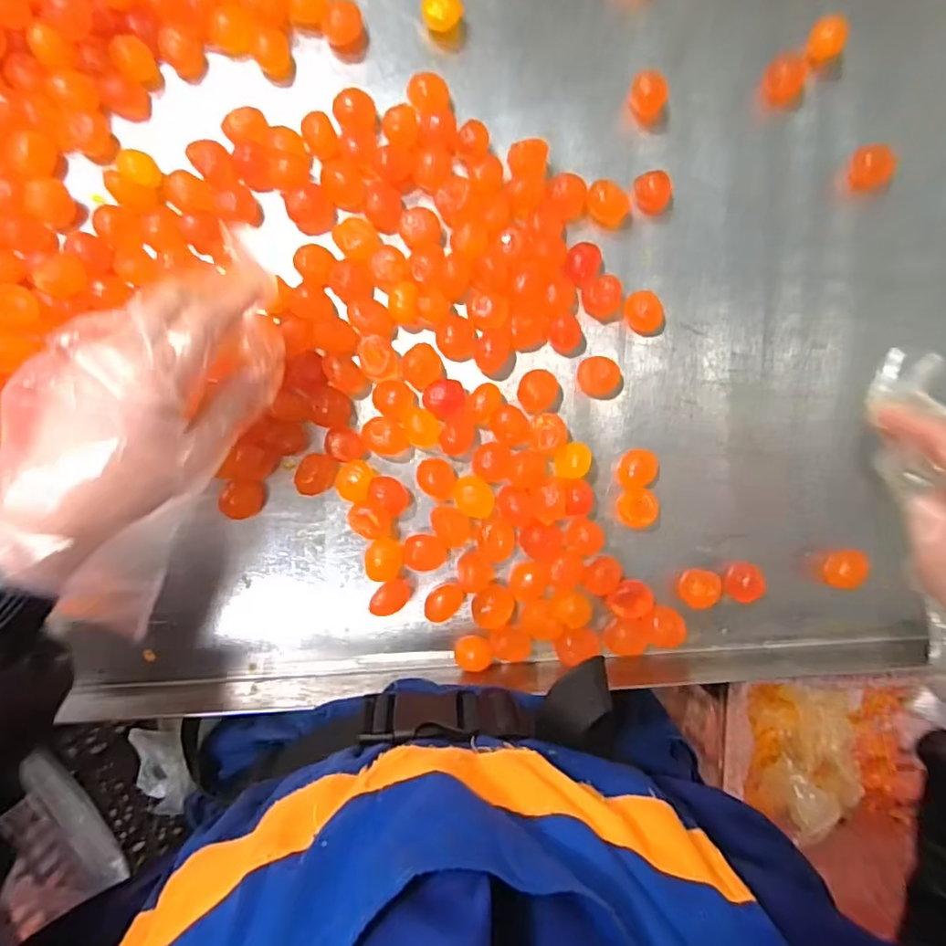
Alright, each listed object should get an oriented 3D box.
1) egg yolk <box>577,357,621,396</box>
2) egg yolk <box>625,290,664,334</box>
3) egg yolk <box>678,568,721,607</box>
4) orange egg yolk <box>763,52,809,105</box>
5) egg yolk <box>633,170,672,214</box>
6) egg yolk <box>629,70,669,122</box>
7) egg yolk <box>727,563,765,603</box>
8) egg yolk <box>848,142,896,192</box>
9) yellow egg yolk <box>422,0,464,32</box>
[{"bbox_3d":[0.080,-0.061,0.376,0.026,0.015,0.023,-14,91,-5],"label":"egg yolk"},{"bbox_3d":[0.110,-0.103,0.380,0.024,0.015,0.026,0,90,-5],"label":"egg yolk"},{"bbox_3d":[0.144,0.073,0.378,0.022,0.015,0.023,0,90,-5],"label":"egg yolk"},{"bbox_3d":[0.205,-0.256,0.387,0.027,0.017,0.026,5,89,-5],"label":"orange egg yolk"},{"bbox_3d":[0.116,-0.182,0.381,0.025,0.013,0.024,0,90,-5],"label":"egg yolk"},{"bbox_3d":[0.111,-0.240,0.379,0.023,0.020,0.021,0,90,-5],"label":"egg yolk"},{"bbox_3d":[0.172,0.070,0.380,0.018,0.019,0.024,4,89,-5],"label":"egg yolk"},{"bbox_3d":[0.261,-0.201,0.391,0.027,0.015,0.028,0,90,-5],"label":"egg yolk"},{"bbox_3d":[-0.019,-0.289,0.373,0.024,0.017,0.021,4,89,-5],"label":"yellow egg yolk"}]

